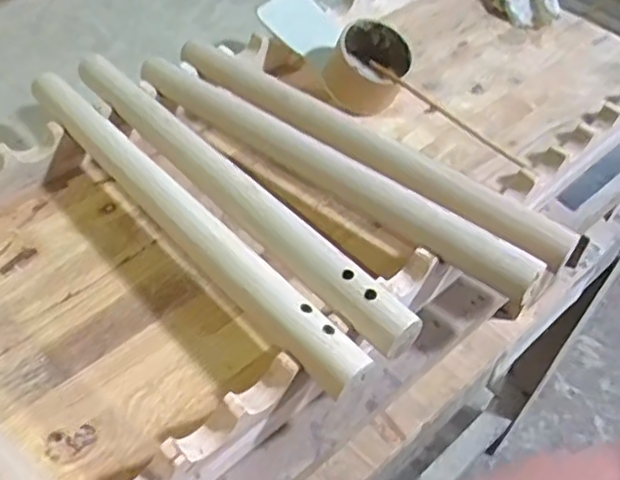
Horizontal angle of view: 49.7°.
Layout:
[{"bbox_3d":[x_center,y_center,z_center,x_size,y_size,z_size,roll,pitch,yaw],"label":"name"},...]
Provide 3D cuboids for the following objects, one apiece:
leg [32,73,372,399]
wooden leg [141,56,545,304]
[{"bbox_3d":[-0.109,-0.024,0.553,0.035,0.031,0.413,-33,59,-29],"label":"leg"},{"bbox_3d":[0.008,-0.065,0.590,0.411,0.033,0.033,31,53,21],"label":"wooden leg"}]

